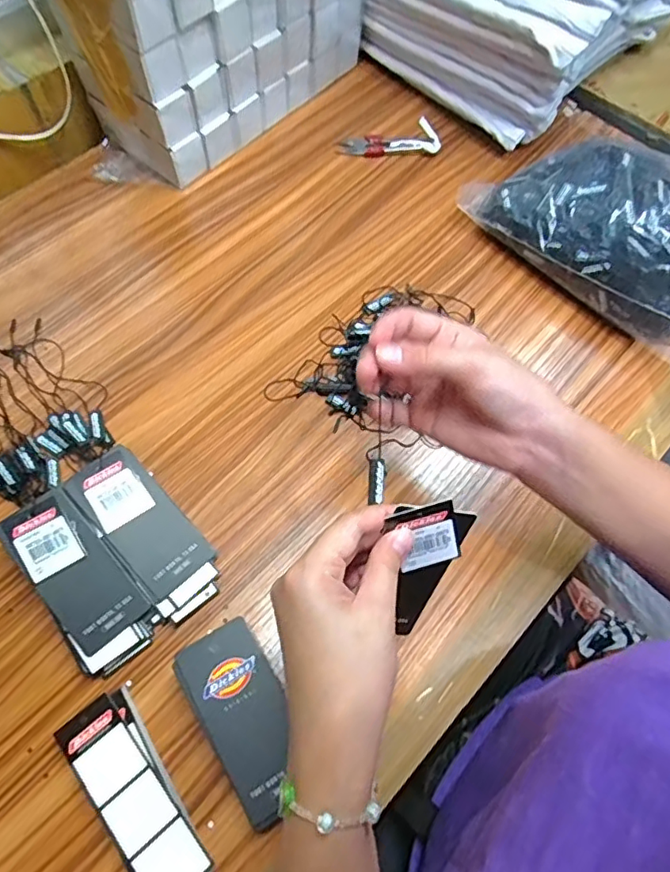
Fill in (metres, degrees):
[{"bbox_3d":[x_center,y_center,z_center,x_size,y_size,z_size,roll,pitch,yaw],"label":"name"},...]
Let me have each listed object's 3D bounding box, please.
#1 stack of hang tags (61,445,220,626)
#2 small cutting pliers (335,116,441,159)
[{"bbox_3d":[-0.133,0.069,0.398,0.054,0.015,0.127,-38,85,-17],"label":"stack of hang tags"},{"bbox_3d":[0.056,-0.306,0.579,0.102,0.011,0.046,-12,66,-7],"label":"small cutting pliers"}]

